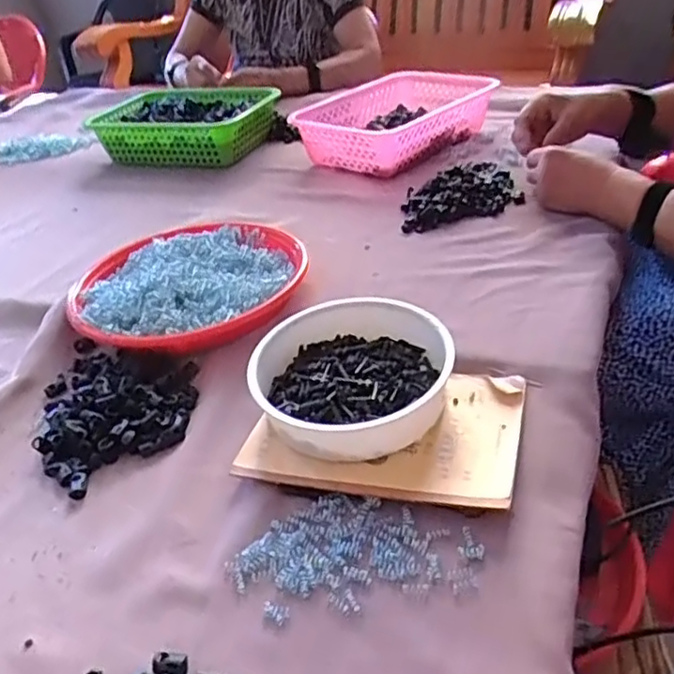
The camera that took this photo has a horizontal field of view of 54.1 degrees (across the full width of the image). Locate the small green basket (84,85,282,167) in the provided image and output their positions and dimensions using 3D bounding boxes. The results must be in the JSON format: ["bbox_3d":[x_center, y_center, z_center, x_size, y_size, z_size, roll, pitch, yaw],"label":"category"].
[{"bbox_3d":[-0.252,-0.373,1.160,0.292,0.079,0.225,10,39,22],"label":"small green basket"}]

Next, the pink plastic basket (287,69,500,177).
[{"bbox_3d":[0.093,-0.345,1.044,0.218,0.080,0.337,23,46,35],"label":"pink plastic basket"}]

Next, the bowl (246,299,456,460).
[{"bbox_3d":[0.008,0.034,0.550,0.164,0.054,0.159,-5,36,4],"label":"bowl"}]

